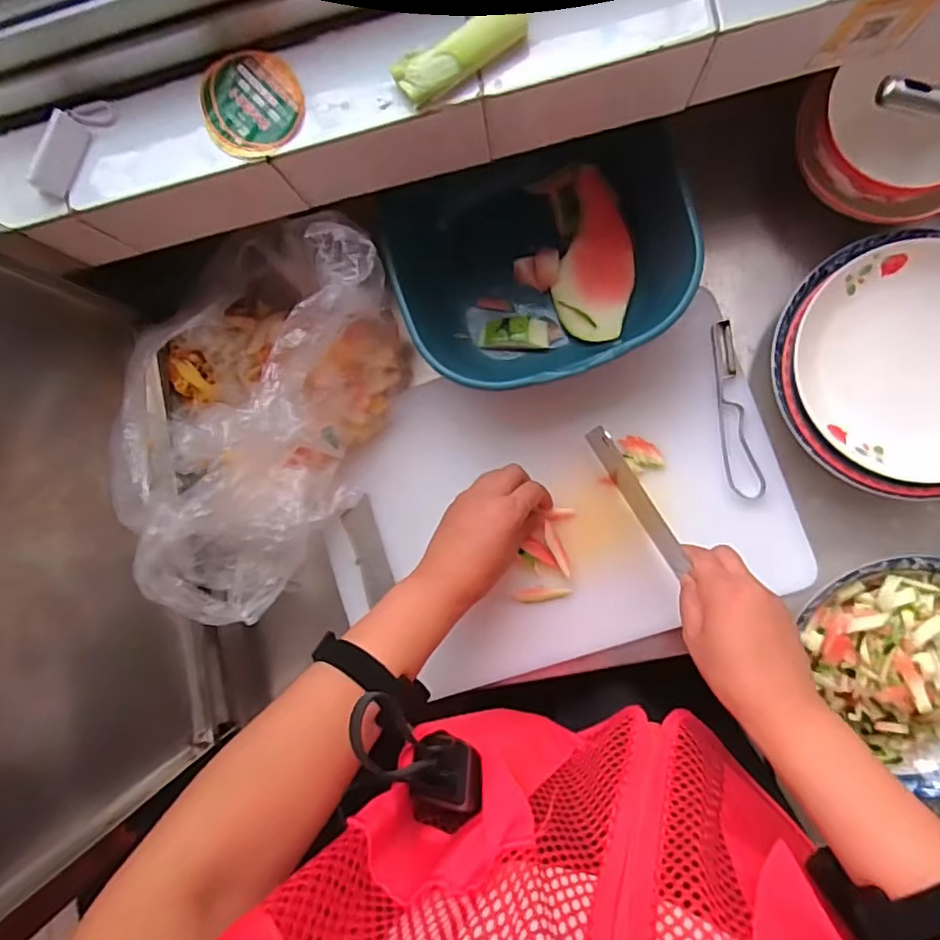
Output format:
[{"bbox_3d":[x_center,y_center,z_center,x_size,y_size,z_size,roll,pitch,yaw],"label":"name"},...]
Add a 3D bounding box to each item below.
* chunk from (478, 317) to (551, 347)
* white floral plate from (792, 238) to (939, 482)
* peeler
[{"bbox_3d":[0.042,-0.131,0.553,0.066,0.014,0.031,0,89,7],"label":"chunk"},{"bbox_3d":[0.371,-0.089,0.484,0.186,0.029,0.190,0,88,11],"label":"white floral plate"},{"bbox_3d":[0.240,-0.054,0.533,0.030,0.007,0.163,-11,88,7],"label":"peeler"}]

